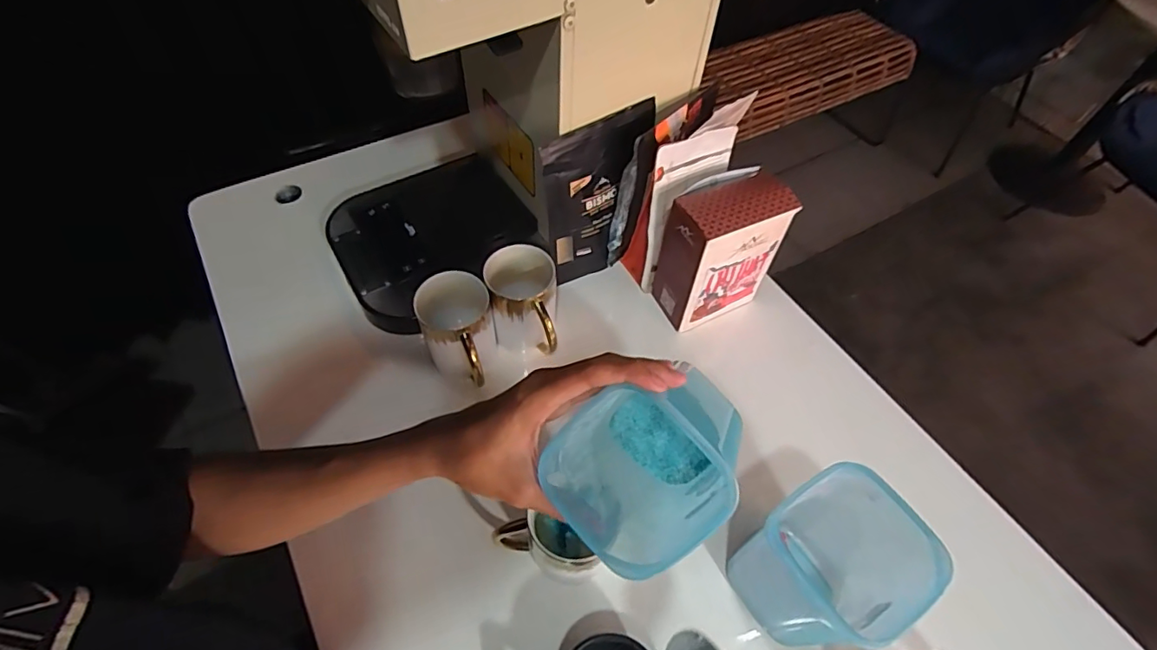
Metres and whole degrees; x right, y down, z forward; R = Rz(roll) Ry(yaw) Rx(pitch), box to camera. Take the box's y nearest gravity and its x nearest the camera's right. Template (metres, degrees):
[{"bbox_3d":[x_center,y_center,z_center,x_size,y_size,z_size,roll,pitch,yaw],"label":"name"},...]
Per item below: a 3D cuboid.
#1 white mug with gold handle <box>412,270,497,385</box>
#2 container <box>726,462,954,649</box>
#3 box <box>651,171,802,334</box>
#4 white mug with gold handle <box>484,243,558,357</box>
[{"bbox_3d":[-0.117,0.014,0.546,0.070,0.103,0.090,-20,60,-15],"label":"white mug with gold handle"},{"bbox_3d":[0.187,0.186,0.424,0.098,0.152,0.096,-27,62,-19],"label":"container"},{"bbox_3d":[0.149,-0.078,0.581,0.106,0.160,0.074,-18,59,-15],"label":"box"},{"bbox_3d":[-0.060,-0.024,0.567,0.070,0.093,0.082,-1,56,-4],"label":"white mug with gold handle"}]

